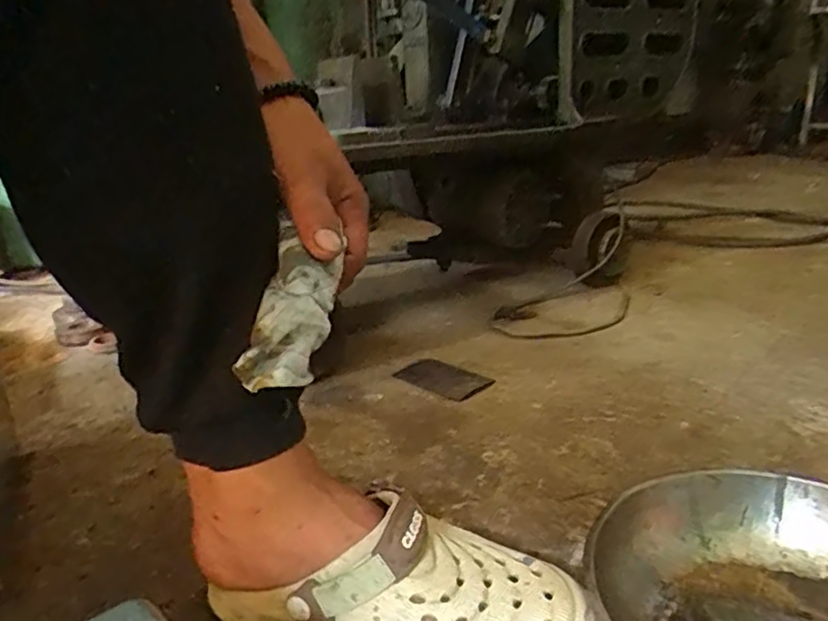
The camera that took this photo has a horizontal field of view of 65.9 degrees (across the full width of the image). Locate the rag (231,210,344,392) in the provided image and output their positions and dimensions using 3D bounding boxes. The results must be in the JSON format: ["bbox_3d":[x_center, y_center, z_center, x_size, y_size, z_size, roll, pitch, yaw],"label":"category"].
[{"bbox_3d":[-0.064,-0.004,0.339,0.037,0.028,0.098,1,61,15],"label":"rag"}]

